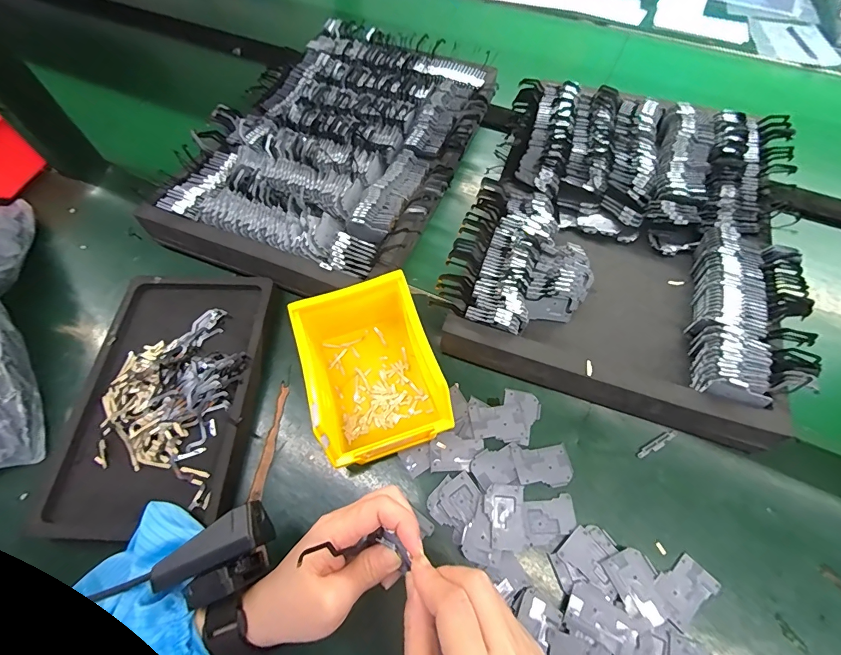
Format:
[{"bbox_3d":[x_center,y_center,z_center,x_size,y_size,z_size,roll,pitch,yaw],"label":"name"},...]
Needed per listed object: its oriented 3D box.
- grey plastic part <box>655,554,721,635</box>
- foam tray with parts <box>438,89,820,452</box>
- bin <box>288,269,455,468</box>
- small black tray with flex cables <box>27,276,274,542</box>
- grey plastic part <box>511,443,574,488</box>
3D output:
[{"bbox_3d":[0.198,0.198,0.298,0.049,0.006,0.032,-35,65,-15],"label":"grey plastic part"},{"bbox_3d":[0.218,-0.106,0.426,0.308,0.061,0.392,17,64,12],"label":"foam tray with parts"},{"bbox_3d":[-0.042,0.039,0.345,0.101,0.077,0.130,-17,62,-6],"label":"bin"},{"bbox_3d":[-0.240,0.060,0.373,0.170,0.027,0.238,0,62,3],"label":"small black tray with flex cables"},{"bbox_3d":[0.105,0.118,0.340,0.048,0.004,0.033,-3,61,1],"label":"grey plastic part"}]

